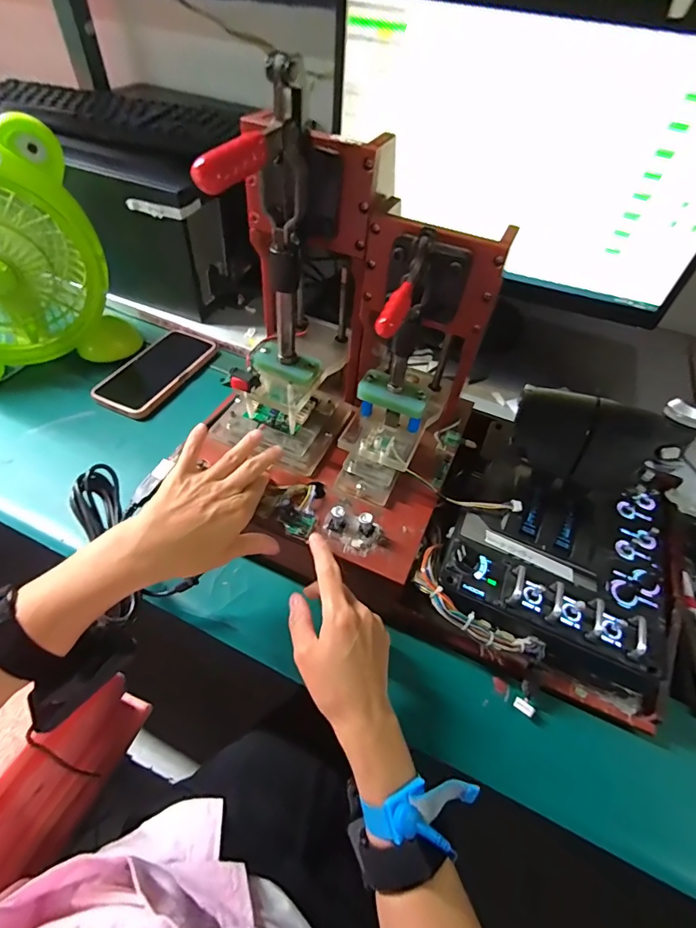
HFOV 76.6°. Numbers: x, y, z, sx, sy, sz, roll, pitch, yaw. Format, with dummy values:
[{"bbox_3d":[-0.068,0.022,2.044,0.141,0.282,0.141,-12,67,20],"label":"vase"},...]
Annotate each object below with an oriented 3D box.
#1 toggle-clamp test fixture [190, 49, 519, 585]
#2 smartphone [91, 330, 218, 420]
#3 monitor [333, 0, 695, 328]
[{"bbox_3d":[0.001,-0.091,0.345,0.204,0.261,0.197,21,51,12],"label":"toggle-clamp test fixture"},{"bbox_3d":[-0.265,-0.130,0.606,0.089,0.012,0.168,21,51,12],"label":"smartphone"},{"bbox_3d":[0.227,-0.376,0.566,0.486,0.302,0.049,18,50,10],"label":"monitor"}]

